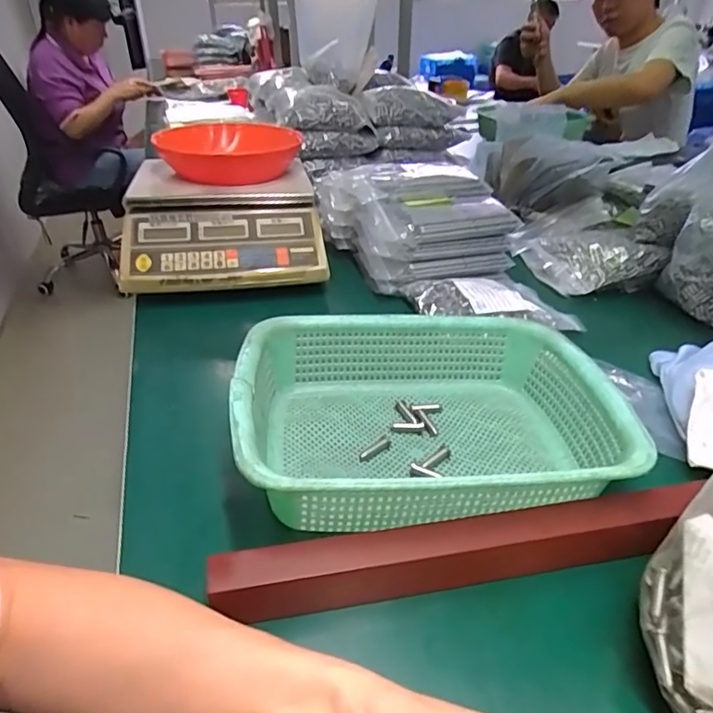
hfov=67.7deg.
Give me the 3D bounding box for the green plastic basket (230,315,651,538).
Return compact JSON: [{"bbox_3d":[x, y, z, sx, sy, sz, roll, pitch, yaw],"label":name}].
[{"bbox_3d":[0.055,0.047,0.440,0.286,0.094,0.217,-4,34,-5],"label":"green plastic basket"}]

